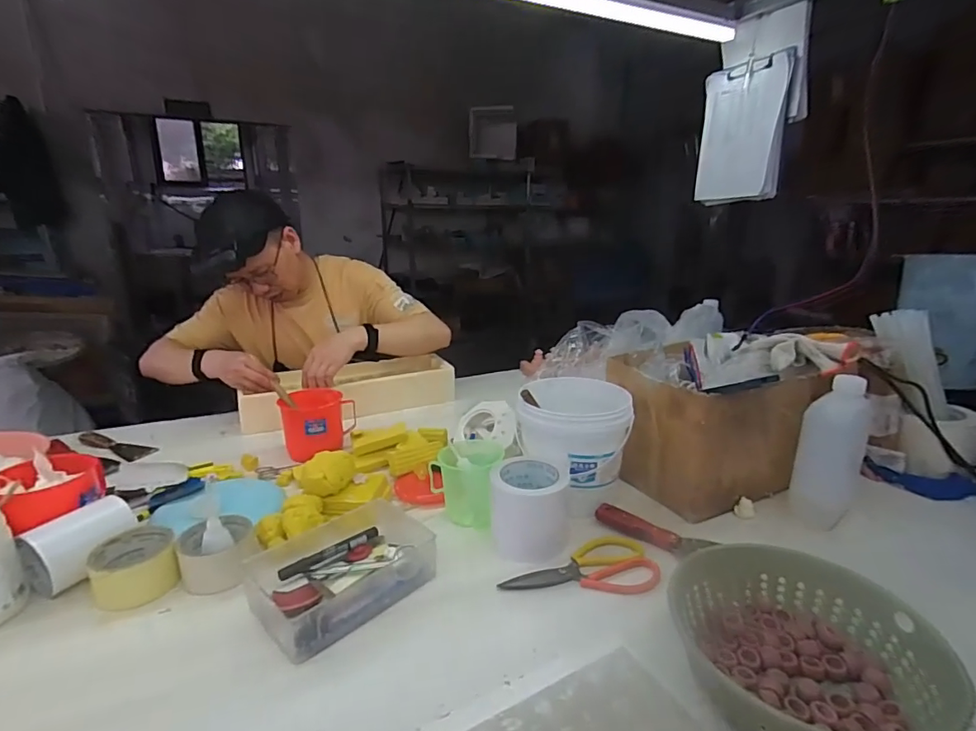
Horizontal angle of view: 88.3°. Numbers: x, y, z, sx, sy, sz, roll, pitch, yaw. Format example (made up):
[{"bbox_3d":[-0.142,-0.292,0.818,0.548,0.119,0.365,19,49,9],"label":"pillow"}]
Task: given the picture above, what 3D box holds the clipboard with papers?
[{"bbox_3d":[0.609,-0.560,1.216,0.023,0.310,0.231,-7,15,-23],"label":"clipboard with papers"}]

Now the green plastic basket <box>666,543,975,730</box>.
[{"bbox_3d":[0.299,0.273,0.483,0.222,0.065,0.231,1,17,1],"label":"green plastic basket"}]

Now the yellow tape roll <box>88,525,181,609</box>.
[{"bbox_3d":[-0.431,0.244,0.618,0.085,0.047,0.091,-1,21,0],"label":"yellow tape roll"}]

